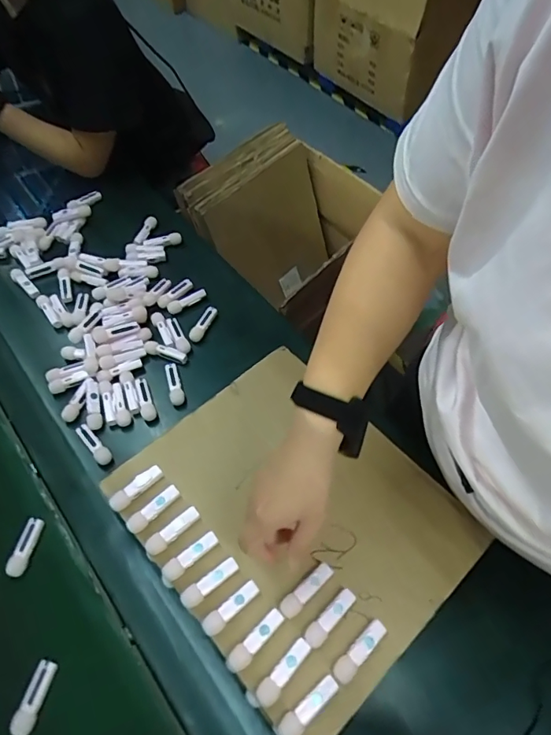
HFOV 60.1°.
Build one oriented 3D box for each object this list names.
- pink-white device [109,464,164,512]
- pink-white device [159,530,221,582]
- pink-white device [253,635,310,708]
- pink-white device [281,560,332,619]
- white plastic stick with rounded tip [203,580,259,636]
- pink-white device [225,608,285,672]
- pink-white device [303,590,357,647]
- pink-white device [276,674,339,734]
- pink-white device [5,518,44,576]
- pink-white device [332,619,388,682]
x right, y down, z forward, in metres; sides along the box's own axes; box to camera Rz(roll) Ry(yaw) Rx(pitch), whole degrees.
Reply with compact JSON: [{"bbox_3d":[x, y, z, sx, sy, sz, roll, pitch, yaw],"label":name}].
[{"bbox_3d":[-0.161,0.137,0.546,0.066,0.008,0.020,-40,66,-19],"label":"pink-white device"},{"bbox_3d":[-0.092,0.201,0.508,0.066,0.008,0.020,-33,64,-16],"label":"pink-white device"},{"bbox_3d":[0.007,0.290,0.455,0.018,0.008,0.066,38,68,21],"label":"pink-white device"},{"bbox_3d":[0.032,0.231,0.495,0.066,0.012,0.019,-39,65,-18],"label":"pink-white device"},{"bbox_3d":[-0.045,0.243,0.482,0.064,0.004,0.018,-35,64,-17],"label":"white plastic stick with rounded tip"},{"bbox_3d":[-0.020,0.266,0.464,0.066,0.007,0.018,-39,65,-18],"label":"pink-white device"},{"bbox_3d":[0.055,0.250,0.474,0.064,0.012,0.019,-38,65,-18],"label":"pink-white device"},{"bbox_3d":[0.030,0.314,0.438,0.066,0.007,0.019,-33,64,-16],"label":"pink-white device"},{"bbox_3d":[-0.297,0.214,0.568,0.020,0.022,0.065,6,60,6],"label":"pink-white device"},{"bbox_3d":[0.083,0.276,0.465,0.066,0.014,0.019,-39,65,-18],"label":"pink-white device"}]

